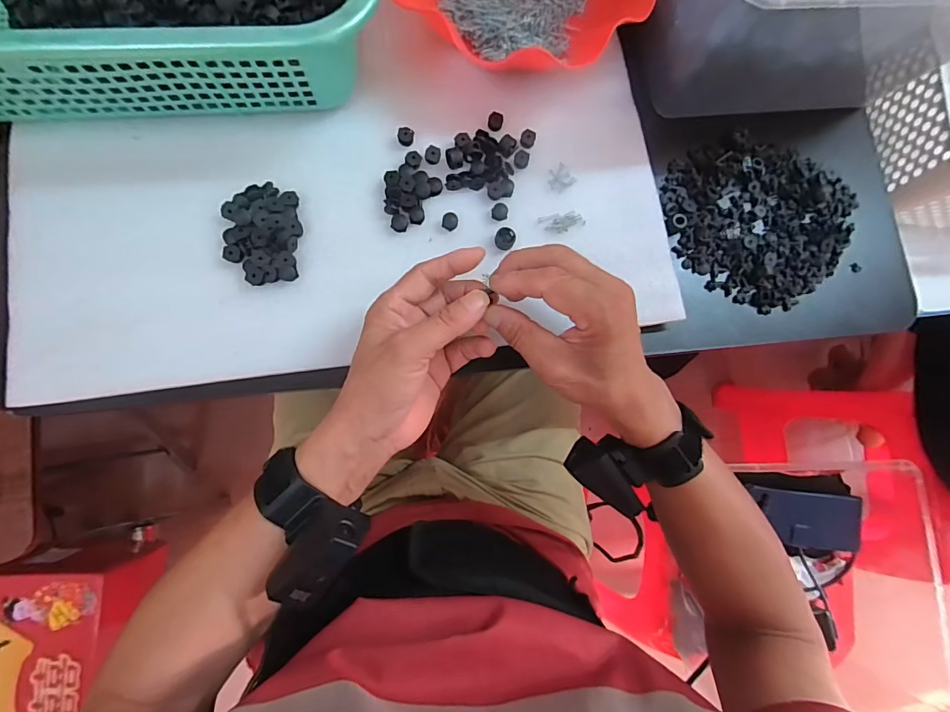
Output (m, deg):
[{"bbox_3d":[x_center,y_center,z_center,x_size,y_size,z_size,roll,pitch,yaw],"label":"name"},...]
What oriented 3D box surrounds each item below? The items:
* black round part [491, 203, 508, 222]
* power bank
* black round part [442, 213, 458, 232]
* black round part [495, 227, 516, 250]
[{"bbox_3d":[0.022,-0.123,0.366,0.014,0.004,0.014,1,85,-8],"label":"black round part"},{"bbox_3d":[0.473,0.231,0.606,0.125,0.023,0.075,4,84,13],"label":"power bank"},{"bbox_3d":[-0.021,-0.113,0.359,0.013,0.006,0.014,1,85,-8],"label":"black round part"},{"bbox_3d":[0.025,-0.099,0.362,0.017,0.008,0.017,1,85,-8],"label":"black round part"}]

